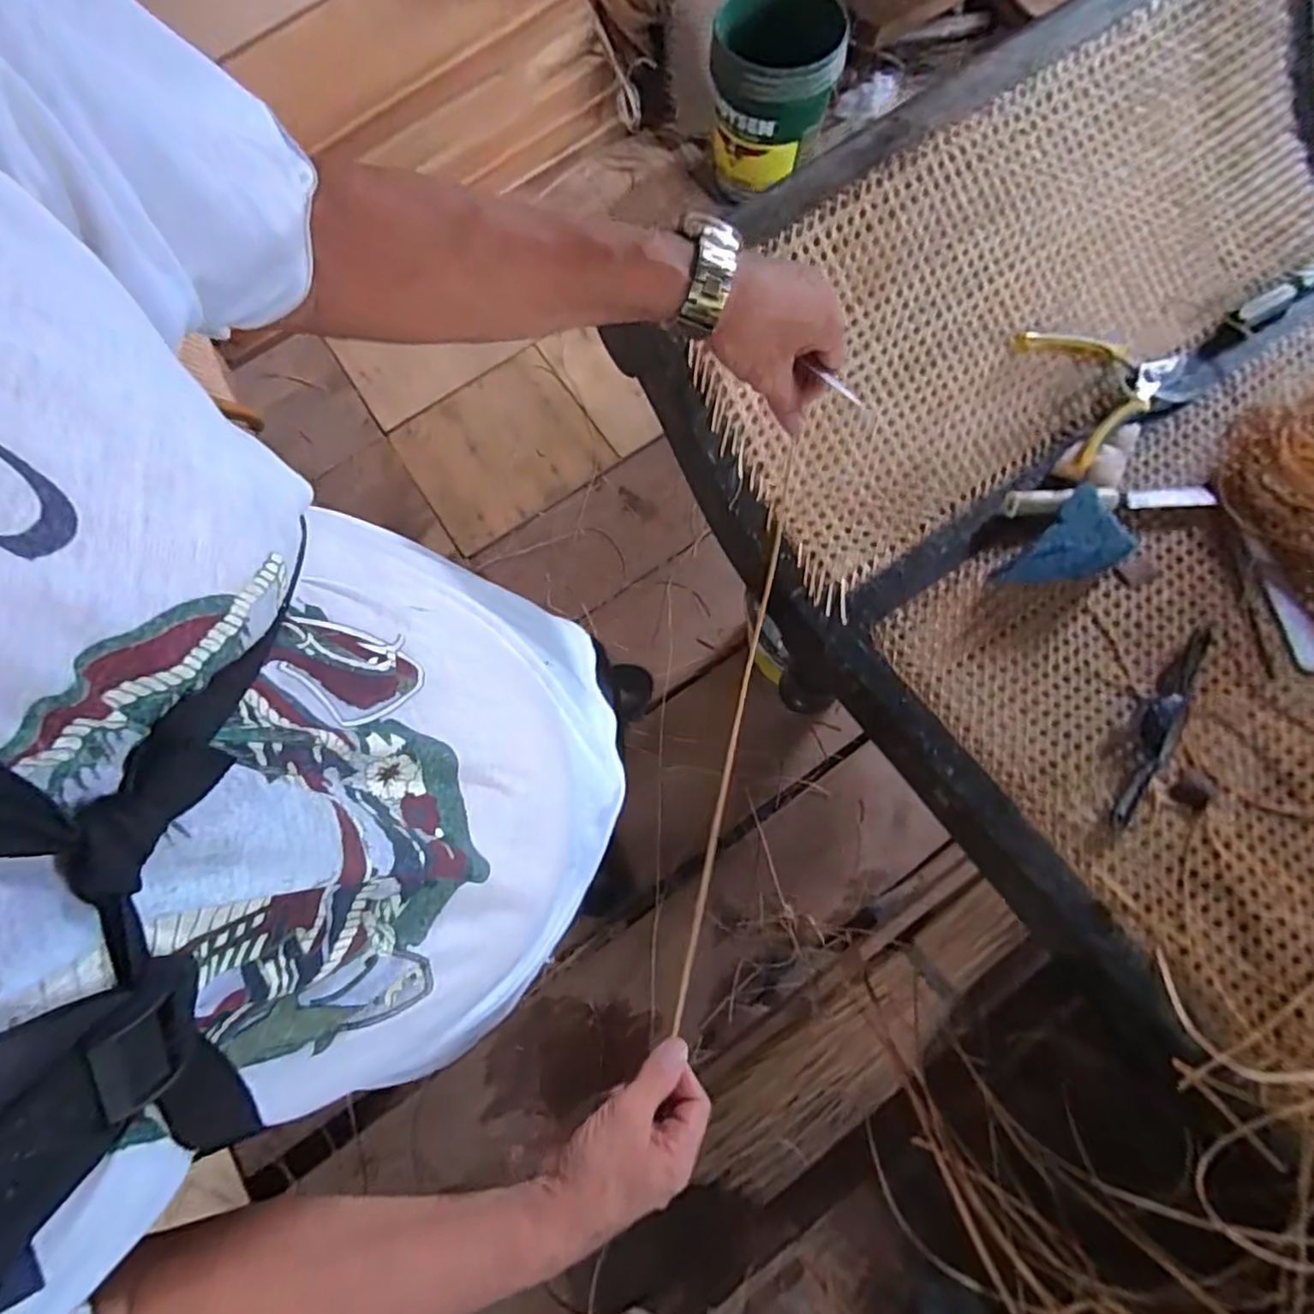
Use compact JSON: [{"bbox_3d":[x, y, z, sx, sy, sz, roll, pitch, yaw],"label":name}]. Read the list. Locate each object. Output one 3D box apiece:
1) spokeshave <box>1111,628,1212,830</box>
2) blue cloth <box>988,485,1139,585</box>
[{"bbox_3d":[0.436,0.056,0.542,0.031,0.020,0.199,36,82,8],"label":"spokeshave"},{"bbox_3d":[0.366,-0.093,0.566,0.095,0.061,0.077,-34,80,-5],"label":"blue cloth"}]

